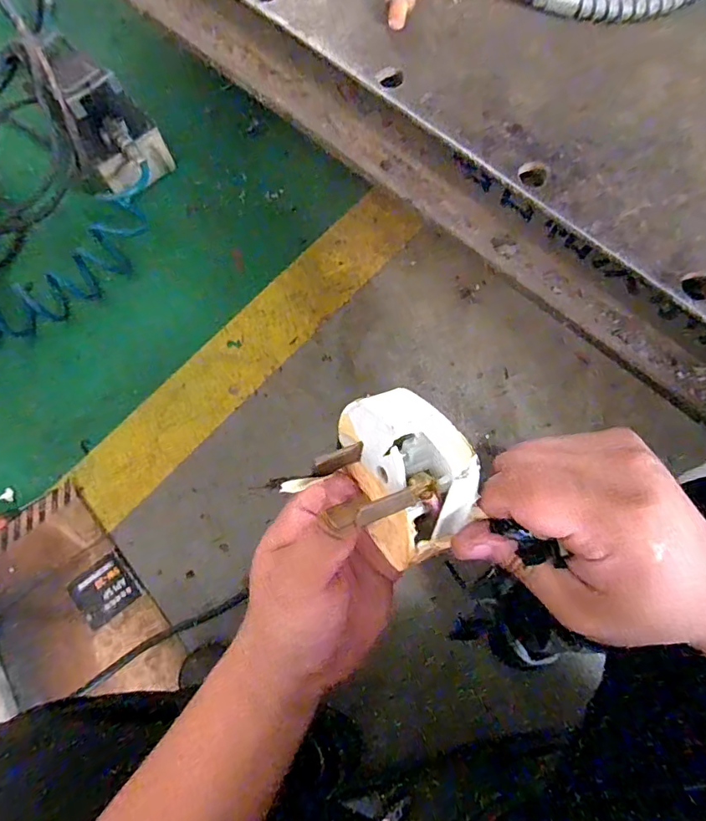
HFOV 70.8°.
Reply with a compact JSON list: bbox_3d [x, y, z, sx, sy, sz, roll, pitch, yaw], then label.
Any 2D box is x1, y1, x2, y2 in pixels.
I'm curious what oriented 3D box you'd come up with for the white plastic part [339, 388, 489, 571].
[{"bbox_3d":[0.027,0.028,0.227,0.047,0.040,0.074,-19,74,-5],"label":"white plastic part"}]

